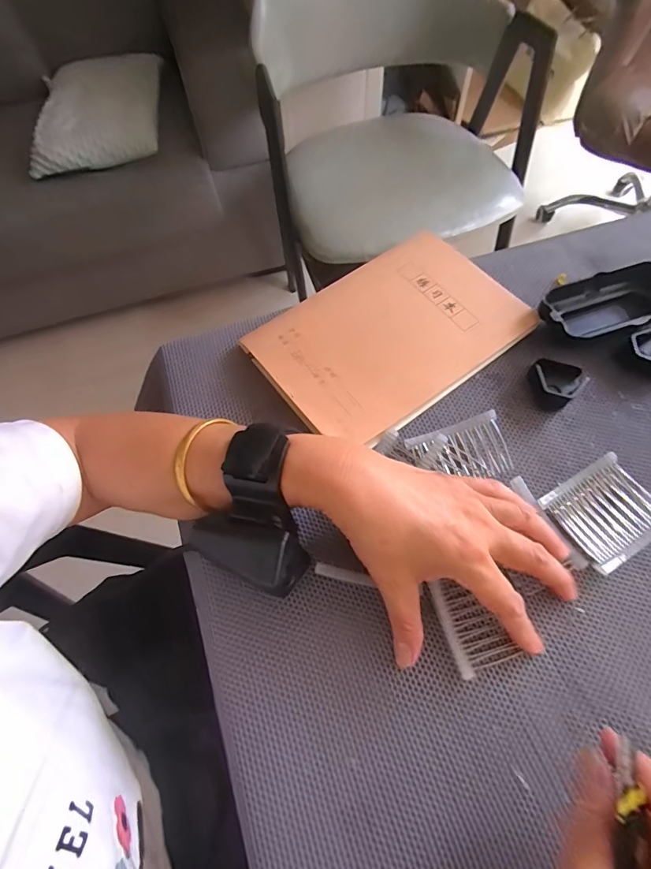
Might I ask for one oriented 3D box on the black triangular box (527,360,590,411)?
[{"bbox_3d":[0.174,-0.042,0.331,0.042,0.019,0.037,-42,70,-16],"label":"black triangular box"}]

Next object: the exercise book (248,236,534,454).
[{"bbox_3d":[0.049,-0.083,0.351,0.196,0.015,0.139,-35,68,-14],"label":"exercise book"}]

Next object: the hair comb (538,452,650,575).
[{"bbox_3d":[0.183,0.050,0.286,0.062,0.008,0.056,-30,67,-12],"label":"hair comb"}]

